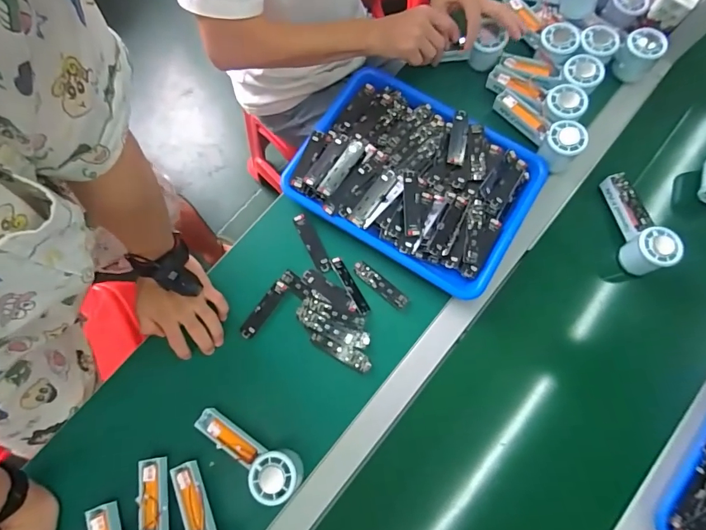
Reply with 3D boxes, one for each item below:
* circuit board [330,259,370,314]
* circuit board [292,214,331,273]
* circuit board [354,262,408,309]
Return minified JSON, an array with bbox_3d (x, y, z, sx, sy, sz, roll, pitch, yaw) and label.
[{"bbox_3d":[-0.004,0.030,0.619,0.016,0.006,0.091,-29,77,-6],"label":"circuit board"},{"bbox_3d":[-0.061,-0.032,0.636,0.020,0.005,0.095,-28,77,-6],"label":"circuit board"},{"bbox_3d":[0.040,0.028,0.621,0.091,0.006,0.023,39,80,10],"label":"circuit board"}]

